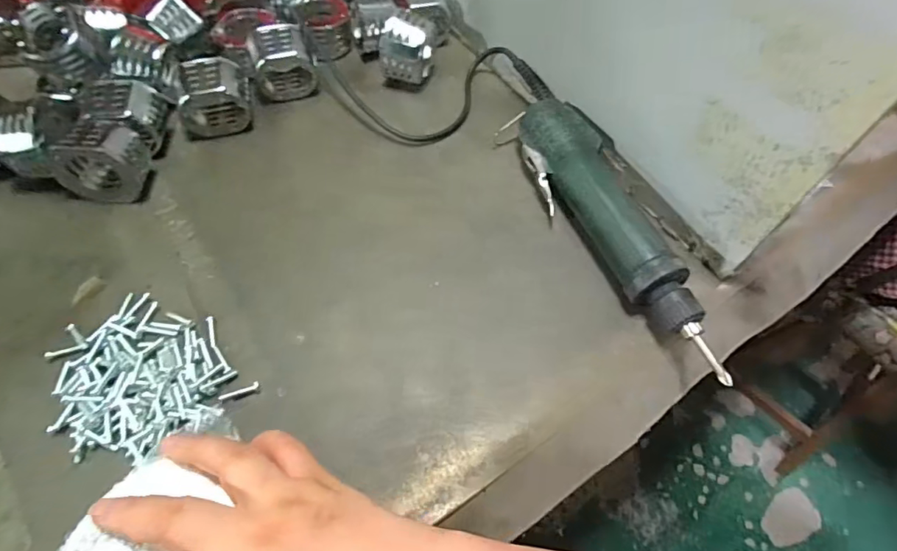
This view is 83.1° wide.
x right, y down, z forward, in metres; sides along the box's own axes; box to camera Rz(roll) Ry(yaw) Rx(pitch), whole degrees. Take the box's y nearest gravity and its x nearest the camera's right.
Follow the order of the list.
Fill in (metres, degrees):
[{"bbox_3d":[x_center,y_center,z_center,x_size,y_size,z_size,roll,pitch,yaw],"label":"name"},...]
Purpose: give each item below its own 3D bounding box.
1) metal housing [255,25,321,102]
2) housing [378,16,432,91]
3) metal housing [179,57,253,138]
[{"bbox_3d":[-0.145,-0.187,0.444,0.052,0.050,0.049,-17,61,-14],"label":"metal housing"},{"bbox_3d":[-0.037,-0.201,0.456,0.042,0.054,0.038,8,58,0],"label":"housing"},{"bbox_3d":[-0.191,-0.145,0.416,0.055,0.051,0.035,-15,60,-13],"label":"metal housing"}]

